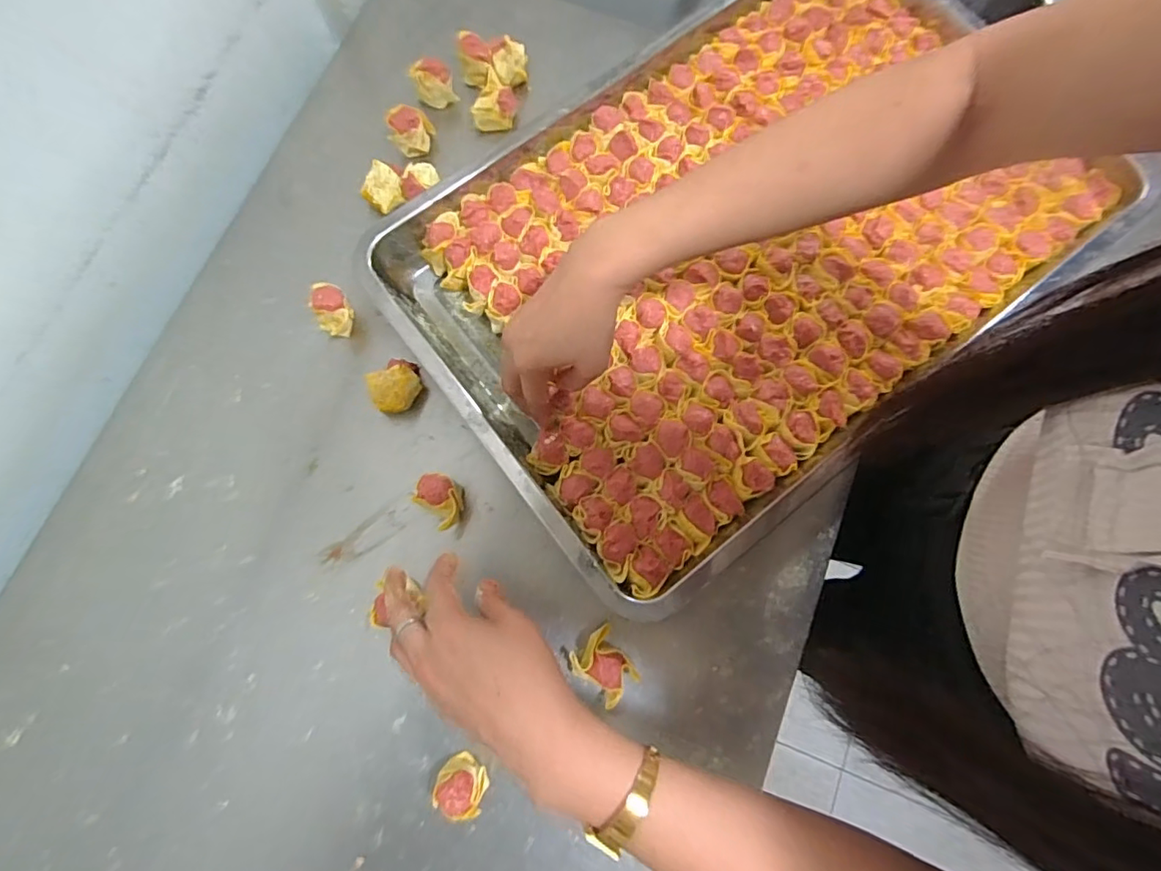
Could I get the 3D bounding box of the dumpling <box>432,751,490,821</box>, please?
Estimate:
[{"bbox_3d":[-0.083,0.245,0.388,0.034,0.034,0.036,0,75,0],"label":"dumpling"}]

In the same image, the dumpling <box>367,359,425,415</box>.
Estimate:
[{"bbox_3d":[-0.154,-0.040,0.469,0.042,0.027,0.039,0,75,0],"label":"dumpling"}]

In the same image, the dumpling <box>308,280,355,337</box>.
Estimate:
[{"bbox_3d":[-0.216,-0.110,0.482,0.031,0.035,0.045,-37,78,-9],"label":"dumpling"}]

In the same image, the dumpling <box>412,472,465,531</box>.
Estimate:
[{"bbox_3d":[-0.110,0.050,0.440,0.031,0.035,0.040,-42,79,-10],"label":"dumpling"}]

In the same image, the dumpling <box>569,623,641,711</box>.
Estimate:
[{"bbox_3d":[0.019,0.171,0.411,0.036,0.030,0.046,-38,78,-10],"label":"dumpling"}]

